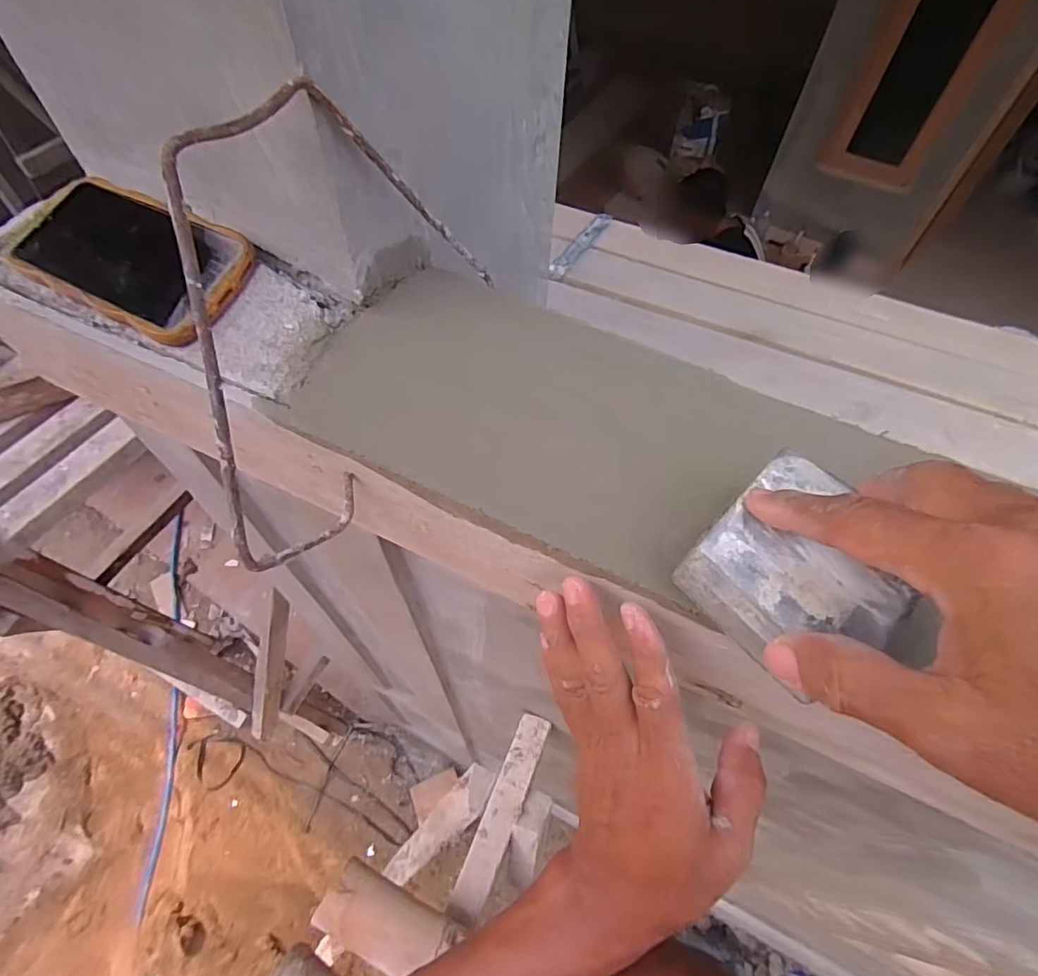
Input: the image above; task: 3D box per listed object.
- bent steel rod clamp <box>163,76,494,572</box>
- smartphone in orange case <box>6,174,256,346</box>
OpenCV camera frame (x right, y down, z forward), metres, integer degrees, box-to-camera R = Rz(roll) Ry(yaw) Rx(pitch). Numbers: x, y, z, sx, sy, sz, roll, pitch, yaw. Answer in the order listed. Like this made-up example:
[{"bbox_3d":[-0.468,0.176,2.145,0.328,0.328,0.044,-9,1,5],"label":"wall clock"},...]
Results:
[{"bbox_3d":[-0.091,-0.102,0.286,0.053,0.170,0.275,17,58,8],"label":"bent steel rod clamp"},{"bbox_3d":[-0.240,-0.144,0.341,0.159,0.019,0.081,26,75,14],"label":"smartphone in orange case"}]

